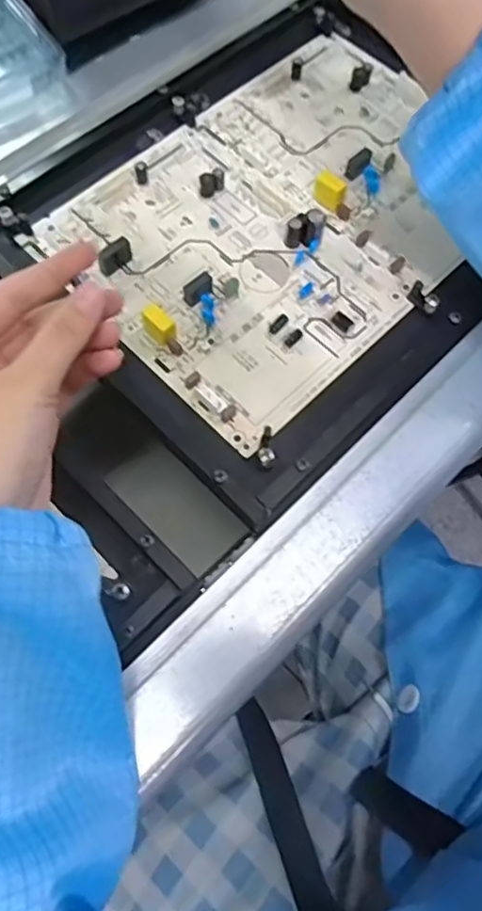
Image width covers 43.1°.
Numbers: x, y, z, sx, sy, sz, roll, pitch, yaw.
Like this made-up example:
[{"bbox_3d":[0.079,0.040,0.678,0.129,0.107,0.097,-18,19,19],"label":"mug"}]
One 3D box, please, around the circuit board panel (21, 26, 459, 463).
[{"bbox_3d":[0.034,-0.157,0.389,0.277,0.018,0.198,-42,76,-18],"label":"circuit board panel"}]

